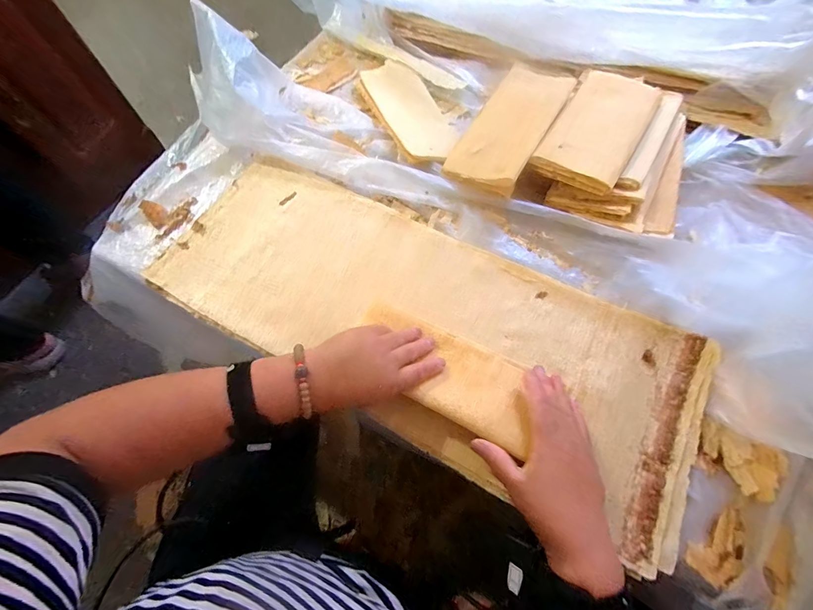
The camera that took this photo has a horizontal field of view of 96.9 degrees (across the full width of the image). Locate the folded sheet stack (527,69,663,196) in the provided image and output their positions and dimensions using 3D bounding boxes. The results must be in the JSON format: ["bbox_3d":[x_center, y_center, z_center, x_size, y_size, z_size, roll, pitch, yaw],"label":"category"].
[{"bbox_3d":[0.297,-0.275,0.553,0.120,0.028,0.265,30,68,12],"label":"folded sheet stack"}]

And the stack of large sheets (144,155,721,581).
[{"bbox_3d":[0.004,0.011,0.471,0.695,0.026,0.285,23,67,11],"label":"stack of large sheets"}]

